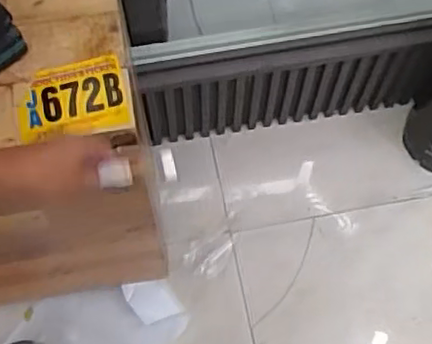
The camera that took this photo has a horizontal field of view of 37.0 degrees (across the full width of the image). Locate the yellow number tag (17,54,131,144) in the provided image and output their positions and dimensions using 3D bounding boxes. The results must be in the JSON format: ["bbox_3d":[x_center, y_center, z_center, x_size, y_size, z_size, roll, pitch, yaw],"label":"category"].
[{"bbox_3d":[-0.188,-0.092,0.838,0.137,0.010,0.101,-10,68,-4],"label":"yellow number tag"}]

